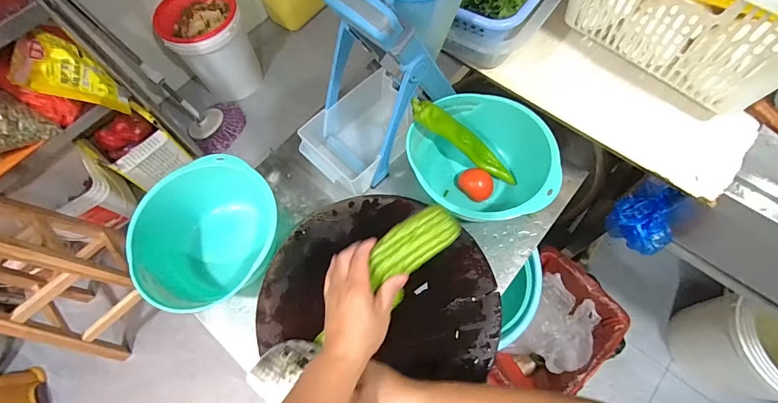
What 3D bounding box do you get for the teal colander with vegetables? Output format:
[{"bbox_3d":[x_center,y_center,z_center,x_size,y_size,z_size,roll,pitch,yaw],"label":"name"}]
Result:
[{"bbox_3d":[0.145,-0.067,0.601,0.213,0.129,0.199,3,66,4],"label":"teal colander with vegetables"}]

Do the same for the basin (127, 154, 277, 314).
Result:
[{"bbox_3d":[-0.269,0.055,0.585,0.207,0.115,0.195,-1,66,3],"label":"basin"}]

